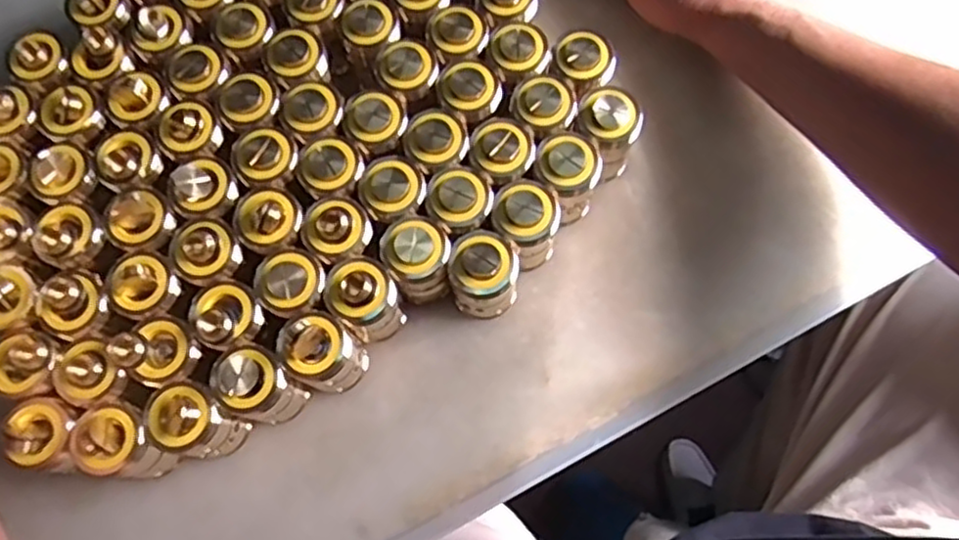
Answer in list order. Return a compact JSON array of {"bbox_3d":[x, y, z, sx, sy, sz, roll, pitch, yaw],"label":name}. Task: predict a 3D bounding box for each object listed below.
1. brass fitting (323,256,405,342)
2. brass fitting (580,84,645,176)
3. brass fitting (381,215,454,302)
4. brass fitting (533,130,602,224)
[{"bbox_3d":[-0.069,0.018,0.419,0.039,0.069,0.036,0,73,1],"label":"brass fitting"},{"bbox_3d":[0.079,-0.085,0.439,0.037,0.062,0.034,0,73,1],"label":"brass fitting"},{"bbox_3d":[-0.036,-0.005,0.425,0.037,0.073,0.038,0,73,1],"label":"brass fitting"},{"bbox_3d":[0.053,-0.055,0.437,0.038,0.067,0.041,0,73,1],"label":"brass fitting"}]

